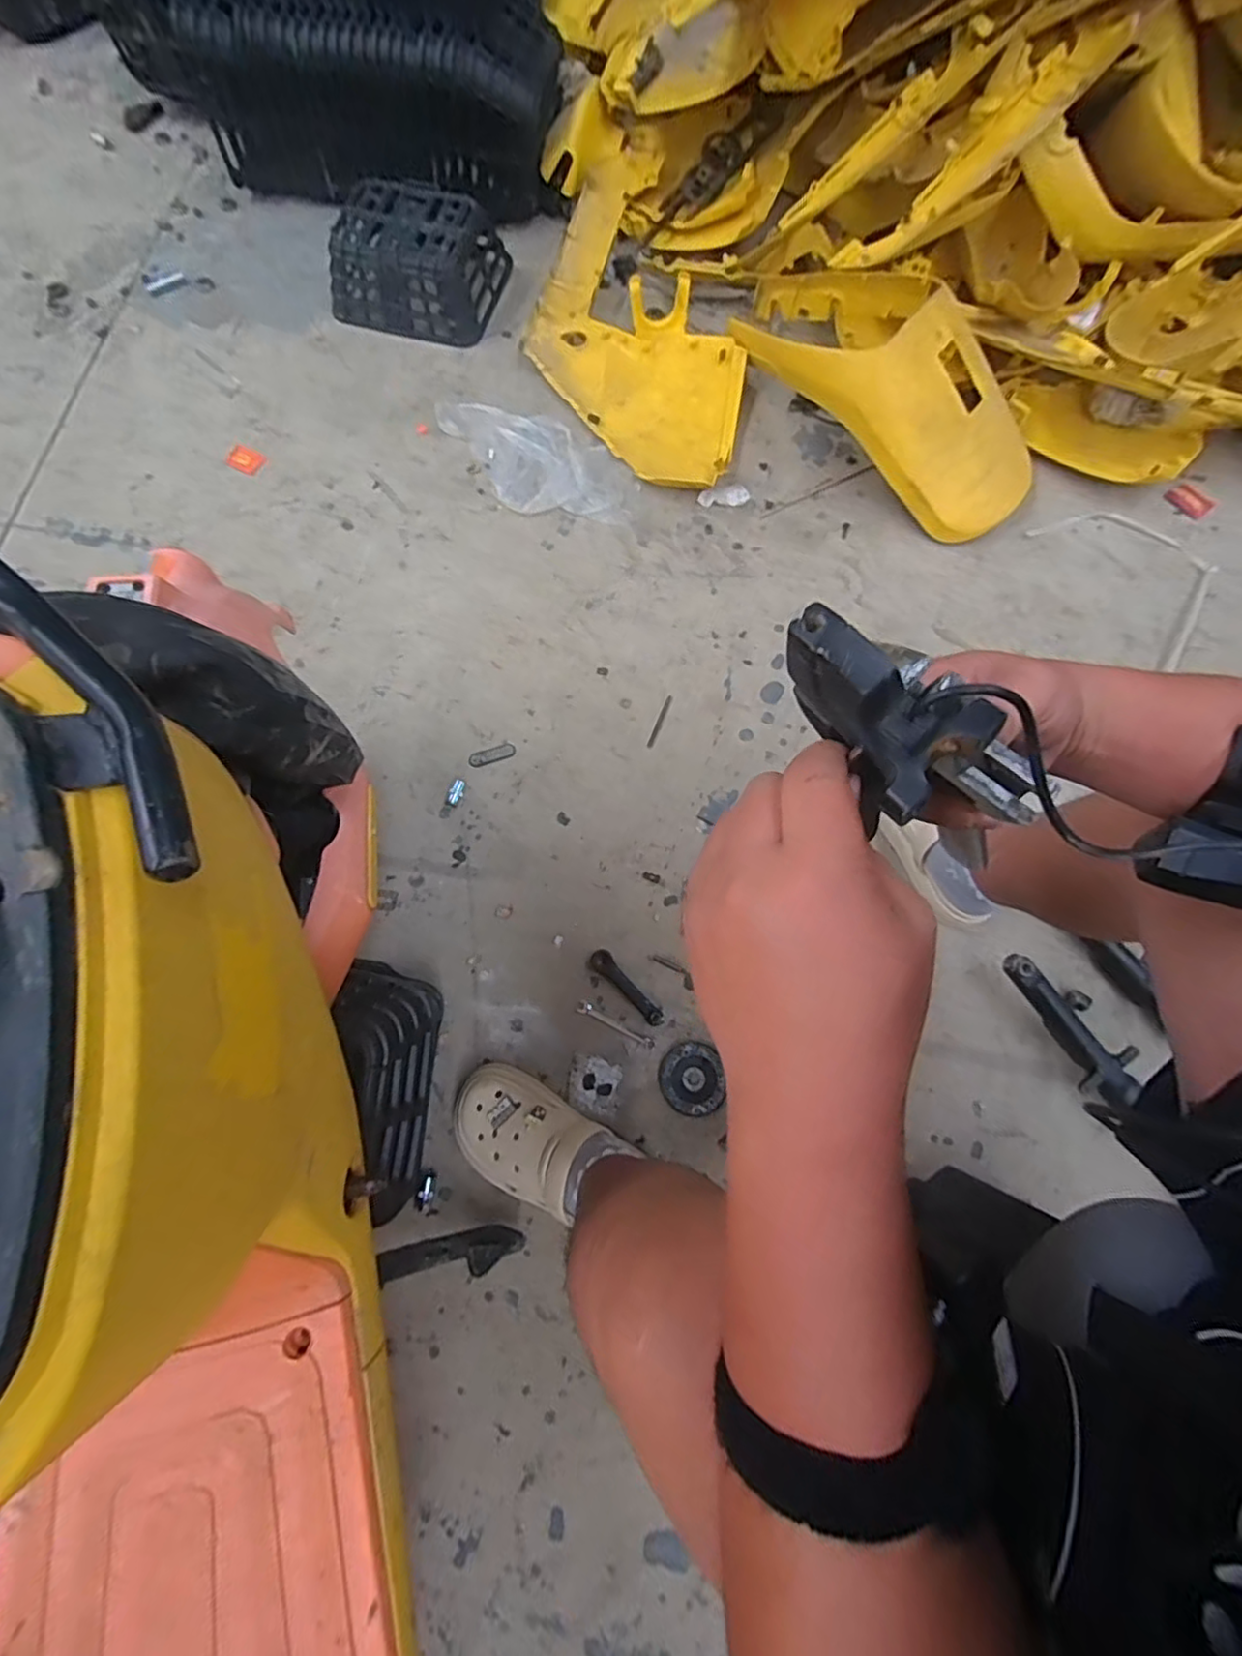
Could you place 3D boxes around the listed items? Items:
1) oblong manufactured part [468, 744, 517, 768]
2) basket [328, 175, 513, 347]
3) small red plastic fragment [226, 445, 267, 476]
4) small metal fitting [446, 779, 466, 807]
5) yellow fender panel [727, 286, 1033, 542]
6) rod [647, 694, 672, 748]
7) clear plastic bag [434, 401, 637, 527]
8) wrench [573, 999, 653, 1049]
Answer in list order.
[{"bbox_3d":[-0.198,-0.112,0.943,0.071,0.004,0.024,-17,74,-4],"label":"oblong manufactured part"},{"bbox_3d":[-0.403,-1.107,1.194,0.303,0.113,0.229,14,74,5],"label":"basket"},{"bbox_3d":[-0.690,-0.677,1.123,0.064,0.008,0.052,22,75,7],"label":"small red plastic fragment"},{"bbox_3d":[-0.244,-0.054,0.910,0.023,0.017,0.044,27,76,8],"label":"small metal fitting"},{"bbox_3d":[0.459,-0.727,1.026,0.568,0.196,0.267,32,76,-5],"label":"yellow fender panel"},{"bbox_3d":[0.061,-0.168,0.961,0.010,0.004,0.095,21,75,7],"label":"rod"},{"bbox_3d":[-0.164,-0.668,1.113,0.416,0.017,0.187,35,77,10],"label":"clear plastic bag"},{"bbox_3d":[-0.006,0.262,0.818,0.111,0.004,0.018,25,75,8],"label":"wrench"}]

